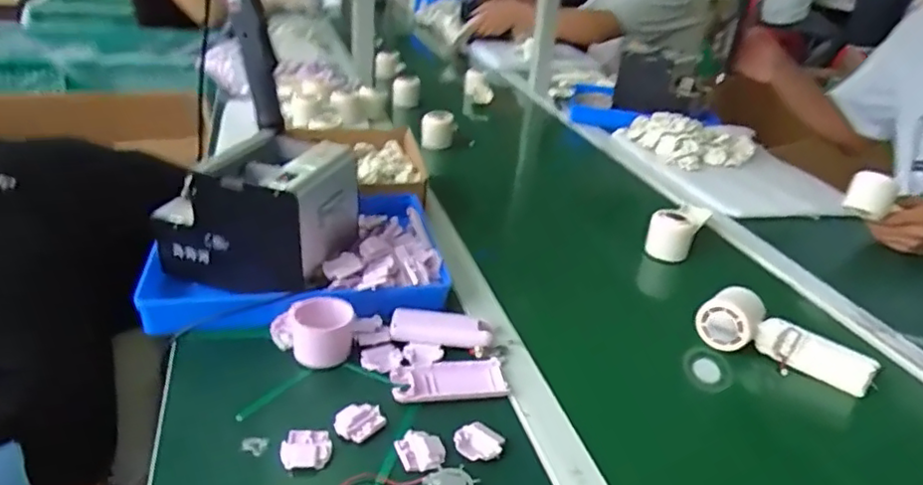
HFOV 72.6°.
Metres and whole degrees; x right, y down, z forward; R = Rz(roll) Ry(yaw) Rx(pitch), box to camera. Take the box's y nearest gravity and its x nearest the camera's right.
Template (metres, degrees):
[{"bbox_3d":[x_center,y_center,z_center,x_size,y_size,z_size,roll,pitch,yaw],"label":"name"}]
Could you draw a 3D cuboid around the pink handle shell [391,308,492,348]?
[{"bbox_3d":[-0.020,0.089,0.649,0.102,0.018,0.037,7,27,-2],"label":"pink handle shell"}]

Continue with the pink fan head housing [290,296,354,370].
[{"bbox_3d":[-0.137,0.087,0.616,0.057,0.044,0.067,0,28,-13],"label":"pink fan head housing"}]

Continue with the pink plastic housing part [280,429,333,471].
[{"bbox_3d":[-0.125,0.167,0.507,0.039,0.010,0.034,0,28,-15],"label":"pink plastic housing part"}]

